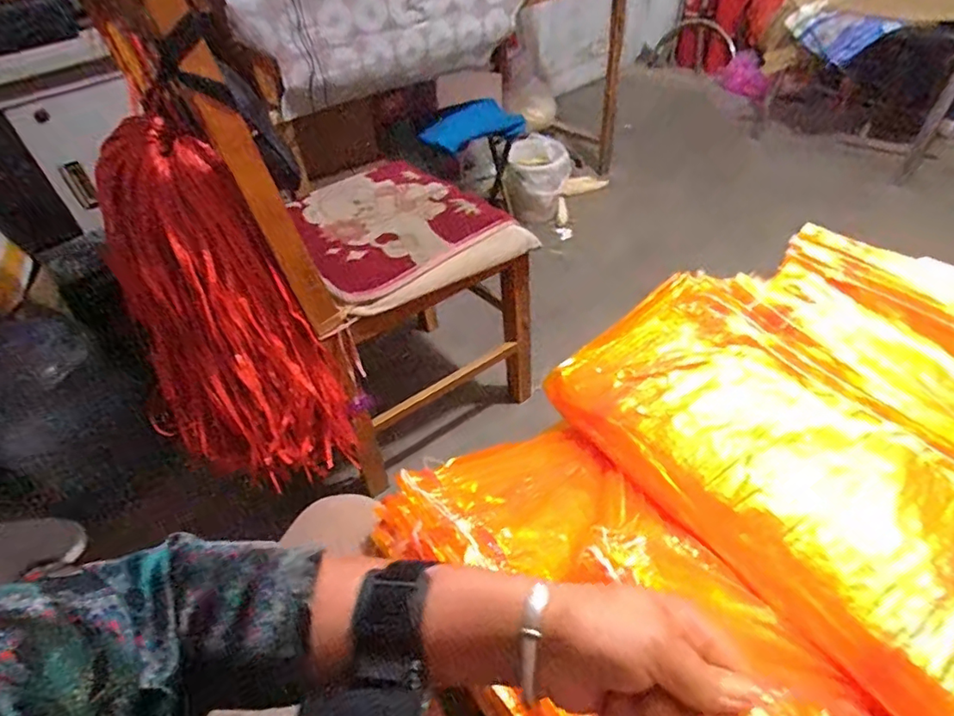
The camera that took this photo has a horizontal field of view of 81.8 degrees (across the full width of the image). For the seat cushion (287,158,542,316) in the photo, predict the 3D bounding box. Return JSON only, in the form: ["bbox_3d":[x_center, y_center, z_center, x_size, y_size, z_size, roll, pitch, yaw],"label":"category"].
[{"bbox_3d":[-0.149,-0.258,1.015,0.347,0.049,0.420,-23,46,-16],"label":"seat cushion"}]

